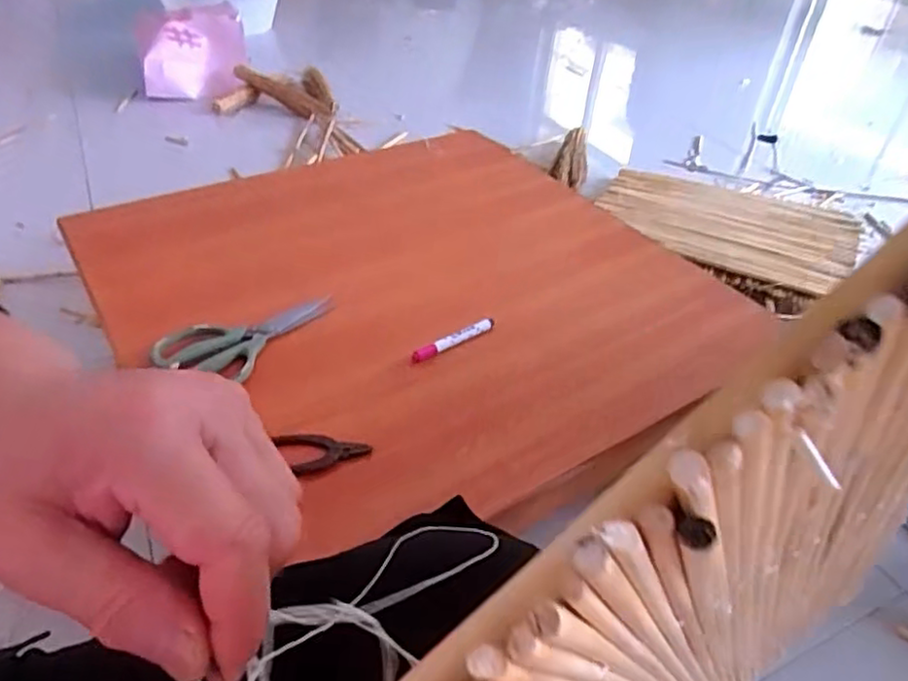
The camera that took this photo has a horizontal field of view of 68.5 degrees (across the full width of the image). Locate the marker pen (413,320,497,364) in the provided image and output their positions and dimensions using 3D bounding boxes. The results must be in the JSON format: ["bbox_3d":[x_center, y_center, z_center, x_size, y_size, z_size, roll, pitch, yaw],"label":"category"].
[{"bbox_3d":[0.001,-0.001,0.744,0.107,0.014,0.013,-19,46,-29],"label":"marker pen"}]

